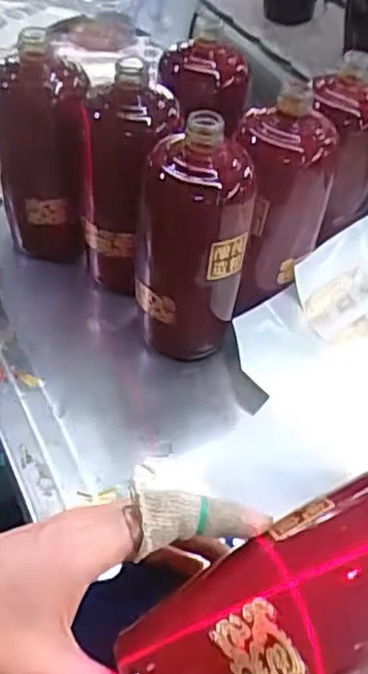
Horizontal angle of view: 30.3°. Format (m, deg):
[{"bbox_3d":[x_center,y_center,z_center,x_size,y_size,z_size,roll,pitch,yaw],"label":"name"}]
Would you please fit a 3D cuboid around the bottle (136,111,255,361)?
[{"bbox_3d":[0.006,-0.070,0.508,0.082,0.185,0.068,1,46,0],"label":"bottle"}]

